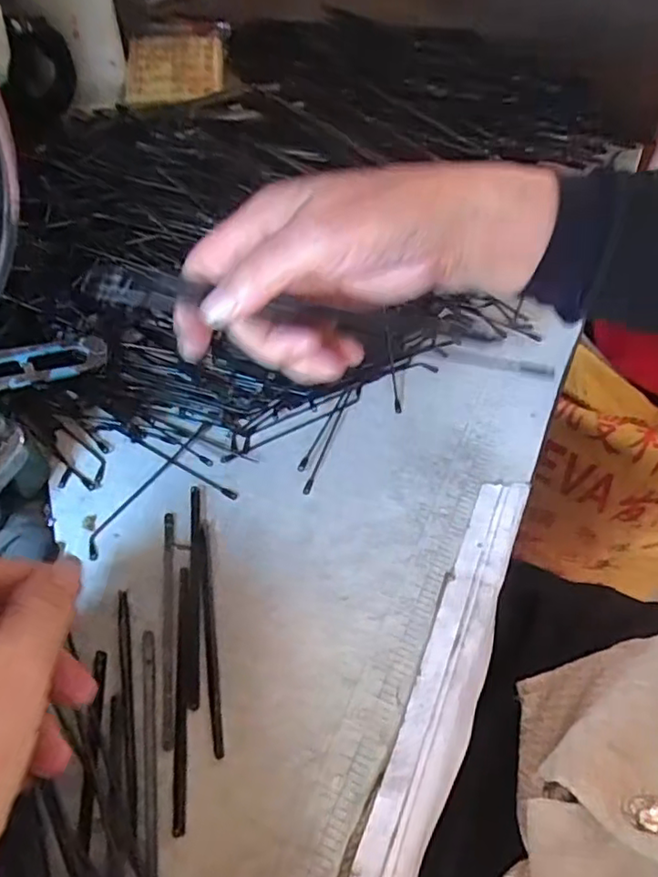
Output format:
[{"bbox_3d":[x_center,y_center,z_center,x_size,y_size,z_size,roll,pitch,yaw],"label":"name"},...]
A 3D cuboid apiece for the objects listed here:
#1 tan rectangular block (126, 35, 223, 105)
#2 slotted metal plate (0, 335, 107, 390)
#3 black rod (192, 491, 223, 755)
[{"bbox_3d":[-0.121,-0.288,0.488,0.075,0.010,0.059,-5,82,1],"label":"tan rectangular block"},{"bbox_3d":[-0.147,-0.038,0.315,0.068,0.009,0.020,-19,59,-31],"label":"slotted metal plate"},{"bbox_3d":[-0.053,0.071,0.266,0.005,0.005,0.117,-8,55,-8],"label":"black rod"}]

